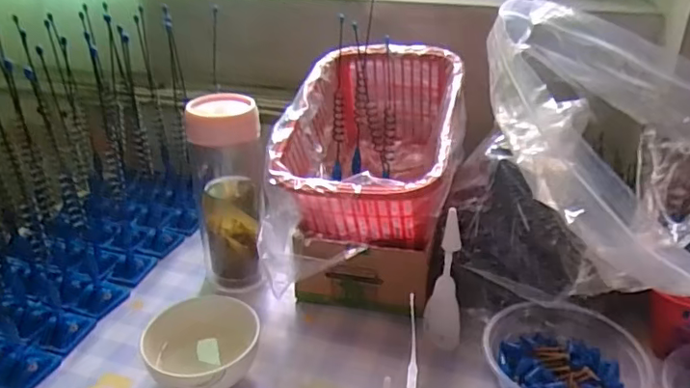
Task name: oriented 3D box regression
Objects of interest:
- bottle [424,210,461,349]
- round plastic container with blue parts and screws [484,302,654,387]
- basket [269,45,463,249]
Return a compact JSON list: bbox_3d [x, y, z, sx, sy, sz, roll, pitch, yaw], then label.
[{"bbox_3d":[0.082,0.075,0.455,0.030,0.119,0.030,-15,32,-26],"label":"bottle"},{"bbox_3d":[0.169,0.128,0.432,0.118,0.044,0.113,16,32,26],"label":"round plastic container with blue parts and screws"},{"bbox_3d":[0.026,-0.049,0.541,0.154,0.119,0.221,7,29,12],"label":"basket"}]

